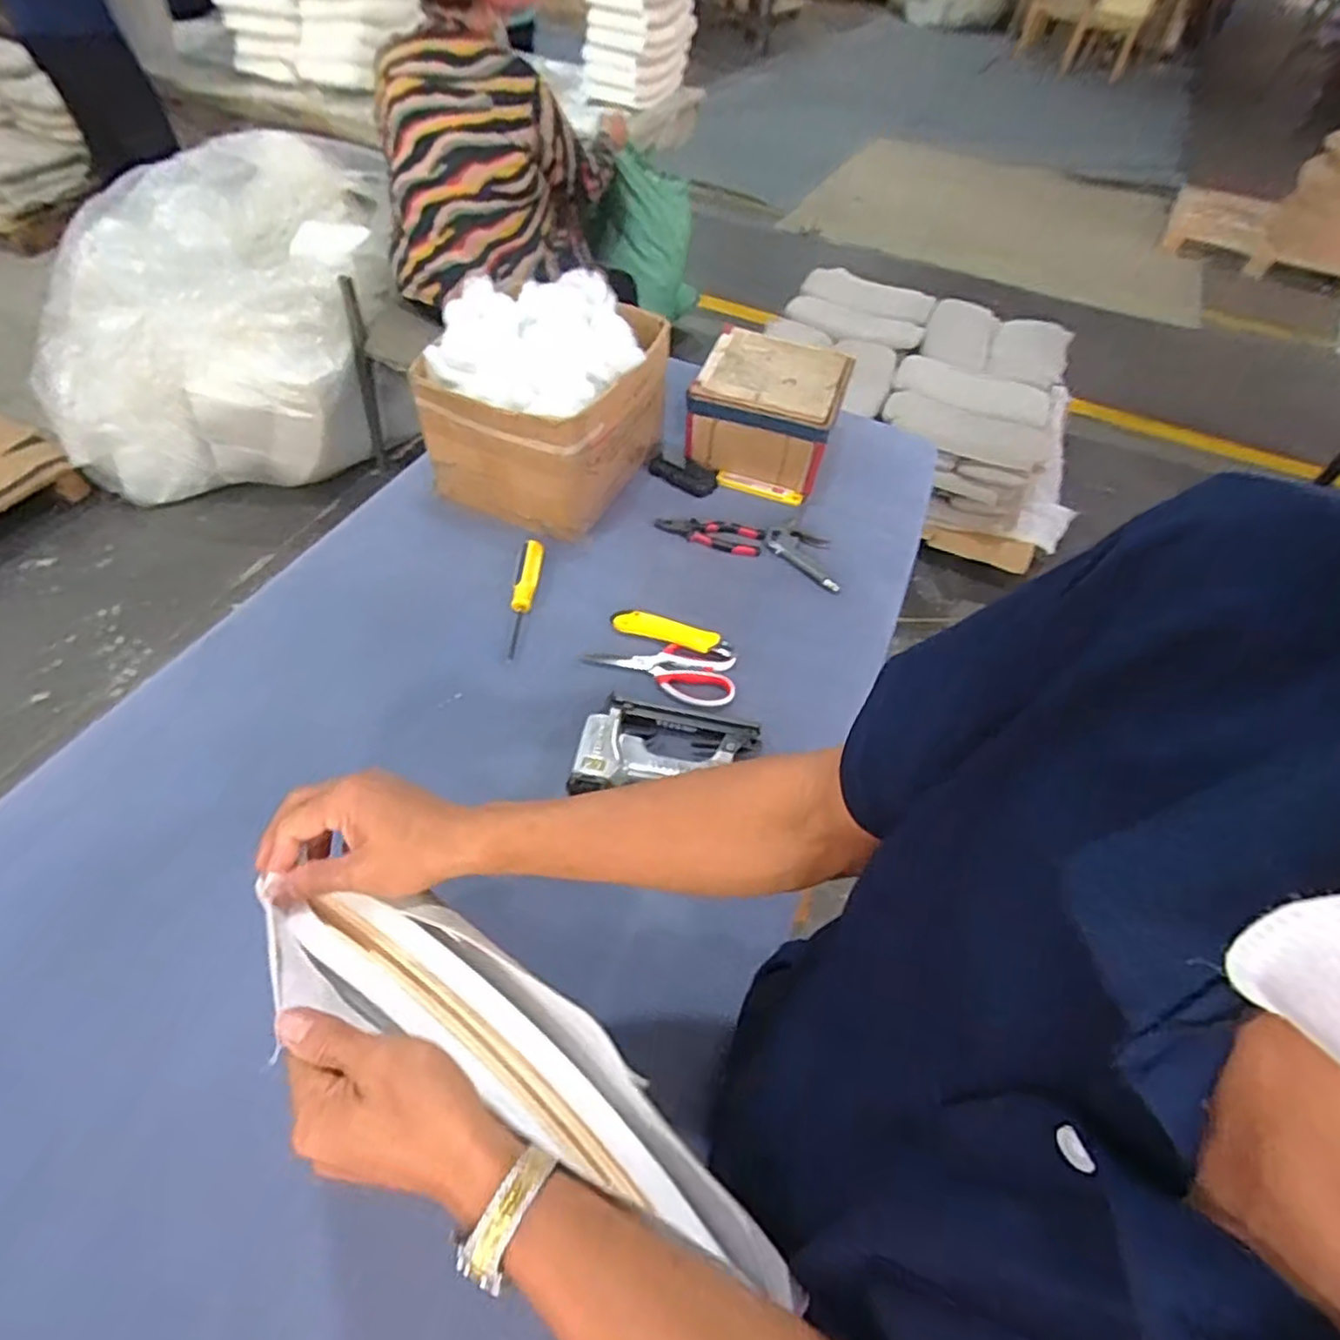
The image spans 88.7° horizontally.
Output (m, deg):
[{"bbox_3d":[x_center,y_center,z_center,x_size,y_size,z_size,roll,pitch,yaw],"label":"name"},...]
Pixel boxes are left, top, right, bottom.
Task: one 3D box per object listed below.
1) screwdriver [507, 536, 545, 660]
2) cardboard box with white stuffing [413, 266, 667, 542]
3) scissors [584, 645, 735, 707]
[{"bbox_3d":[-0.190,-0.095,0.886,0.035,0.035,0.188,4,51,-2],"label":"screwdriver"},{"bbox_3d":[-0.175,-0.378,0.973,0.276,0.236,0.281,18,52,9],"label":"cardboard box with white stuffing"},{"bbox_3d":[-0.011,-0.003,0.842,0.185,0.019,0.075,14,52,7],"label":"scissors"}]

